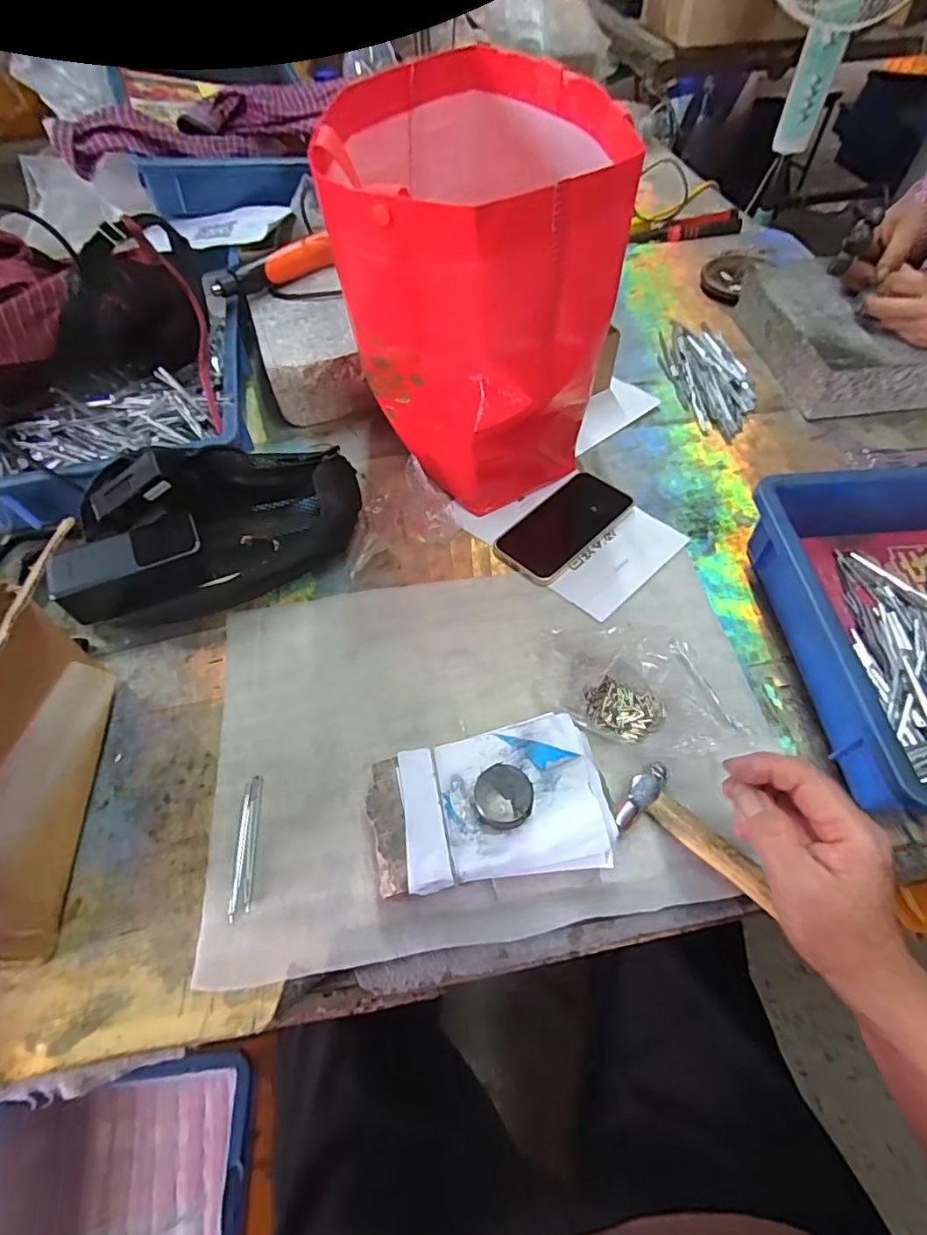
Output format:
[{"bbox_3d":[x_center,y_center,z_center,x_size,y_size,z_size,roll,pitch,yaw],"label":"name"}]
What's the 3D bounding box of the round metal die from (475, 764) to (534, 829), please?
[{"bbox_3d":[0.027,0.120,0.362,0.037,0.016,0.040,0,57,1],"label":"round metal die"}]

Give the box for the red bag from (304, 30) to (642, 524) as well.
[{"bbox_3d":[0.021,-0.286,0.520,0.223,0.297,0.248,8,57,6],"label":"red bag"}]

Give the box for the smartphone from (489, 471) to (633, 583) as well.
[{"bbox_3d":[0.101,-0.096,0.558,0.072,0.006,0.151,39,65,23],"label":"smartphone"}]

